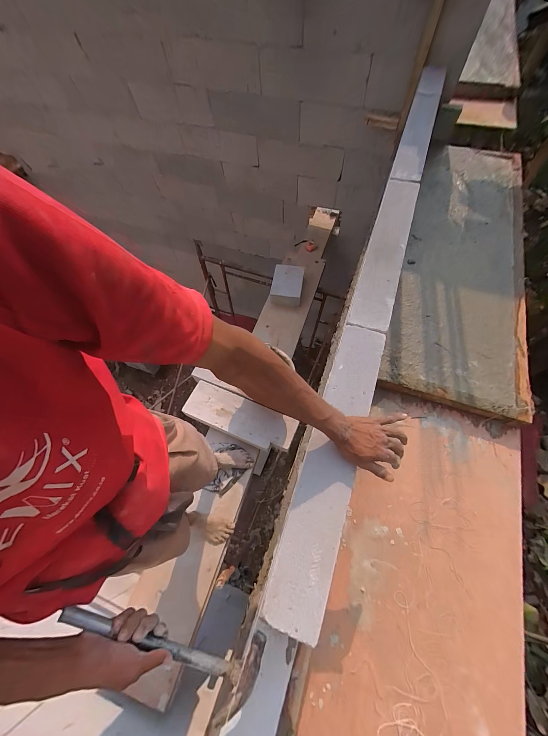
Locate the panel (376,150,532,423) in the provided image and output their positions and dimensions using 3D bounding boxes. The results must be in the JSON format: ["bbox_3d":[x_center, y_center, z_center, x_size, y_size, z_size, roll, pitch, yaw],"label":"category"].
[{"bbox_3d":[0.823,-0.528,1.162,0.447,0.075,1.564,18,67,11],"label":"panel"}]

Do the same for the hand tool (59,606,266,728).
[{"bbox_3d":[-0.167,0.447,0.413,0.331,0.023,0.110,33,67,-16],"label":"hand tool"}]

